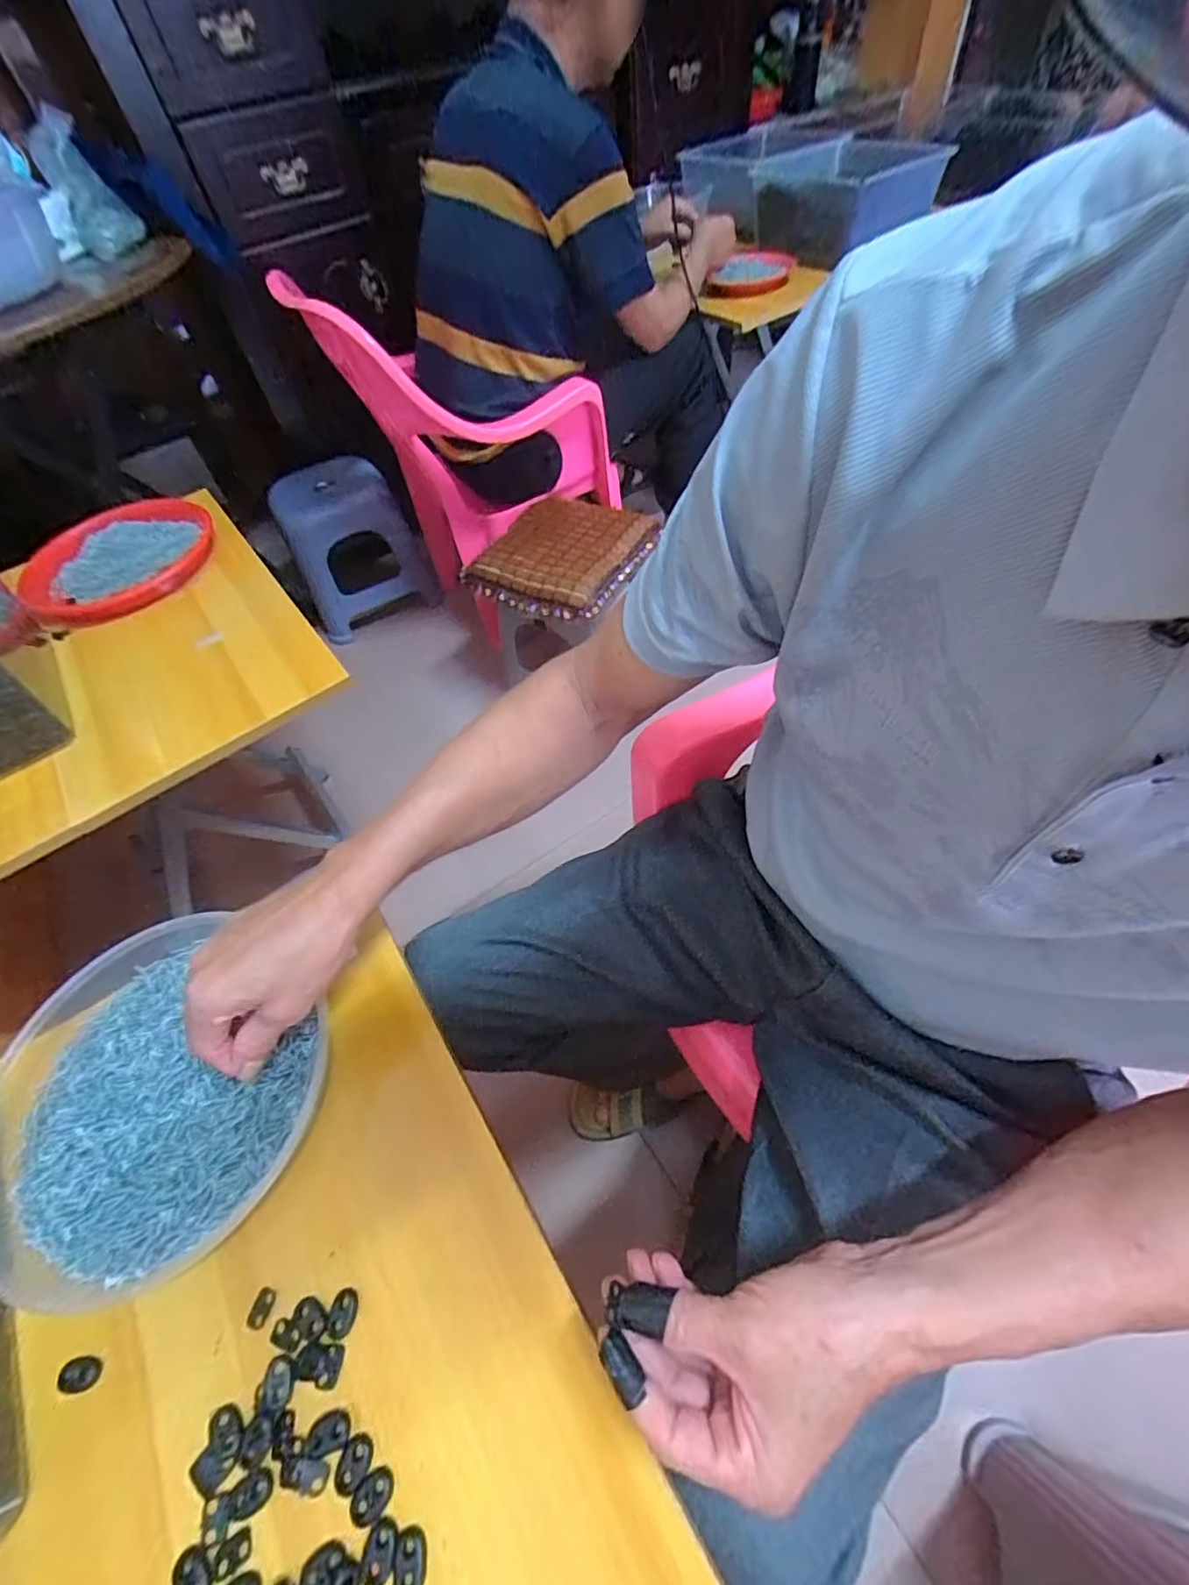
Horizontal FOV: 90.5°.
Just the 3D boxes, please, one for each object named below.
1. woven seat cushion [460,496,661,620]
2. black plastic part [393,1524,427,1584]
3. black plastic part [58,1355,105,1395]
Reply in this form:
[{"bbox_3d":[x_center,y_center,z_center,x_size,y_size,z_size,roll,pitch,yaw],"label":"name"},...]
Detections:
[{"bbox_3d":[-0.062,-0.438,1.070,0.292,0.054,0.279,22,65,19],"label":"woven seat cushion"},{"bbox_3d":[-0.087,0.363,0.278,0.015,0.004,0.022,-10,54,-1],"label":"black plastic part"},{"bbox_3d":[-0.289,0.326,0.330,0.021,0.004,0.015,-3,55,5],"label":"black plastic part"}]

